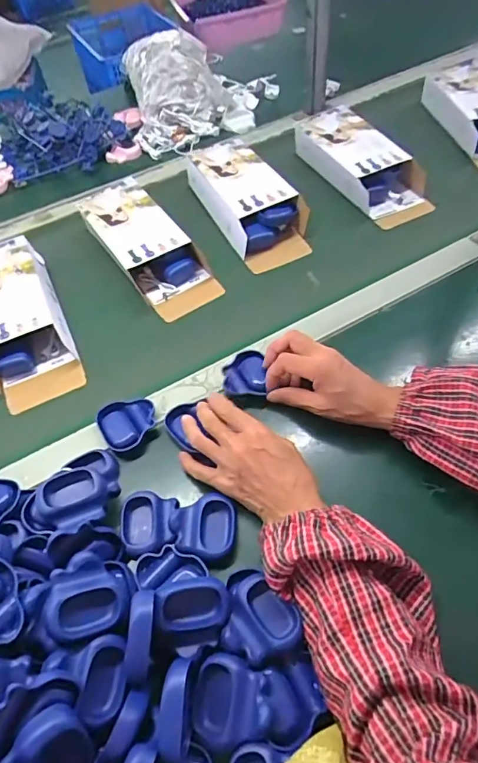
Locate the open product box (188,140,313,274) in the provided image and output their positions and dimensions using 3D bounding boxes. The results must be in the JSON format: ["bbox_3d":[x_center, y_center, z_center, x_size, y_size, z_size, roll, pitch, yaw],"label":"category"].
[{"bbox_3d":[0.020,-0.274,0.705,0.113,0.059,0.249,-23,57,-11],"label":"open product box"}]

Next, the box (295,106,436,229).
[{"bbox_3d":[0.189,-0.336,0.718,0.107,0.062,0.256,-24,57,-12],"label":"box"}]

